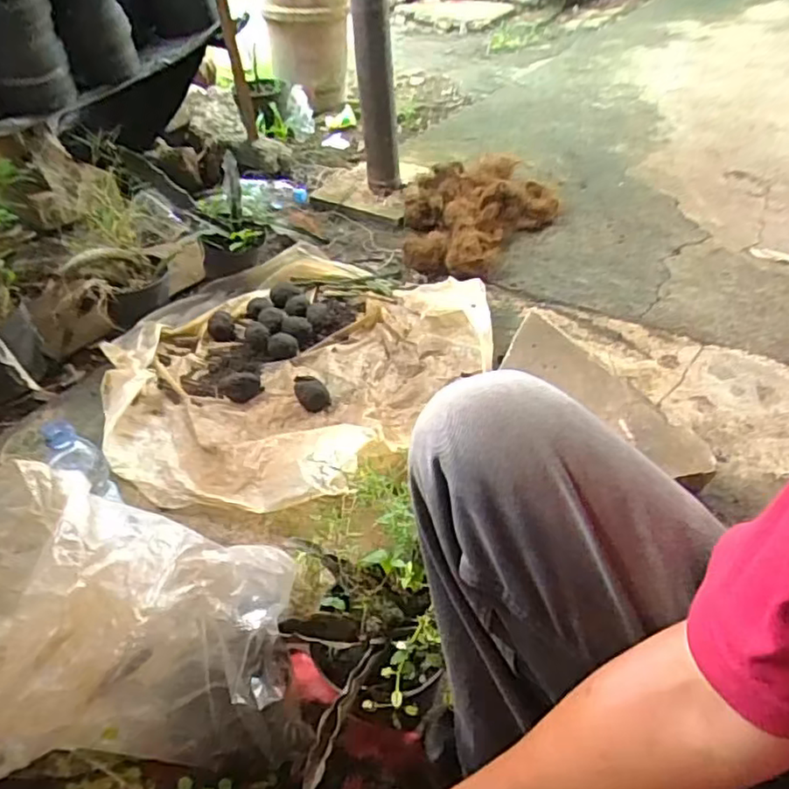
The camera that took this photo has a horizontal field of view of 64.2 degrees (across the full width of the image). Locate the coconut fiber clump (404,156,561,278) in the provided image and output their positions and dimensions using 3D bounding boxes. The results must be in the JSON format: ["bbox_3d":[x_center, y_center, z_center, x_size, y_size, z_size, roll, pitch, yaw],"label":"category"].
[{"bbox_3d":[0.170,-0.426,1.451,0.323,0.092,0.475,25,50,29],"label":"coconut fiber clump"}]

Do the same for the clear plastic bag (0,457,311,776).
[{"bbox_3d":[-0.273,0.219,0.569,0.320,0.247,0.213,-10,42,-6],"label":"clear plastic bag"}]

